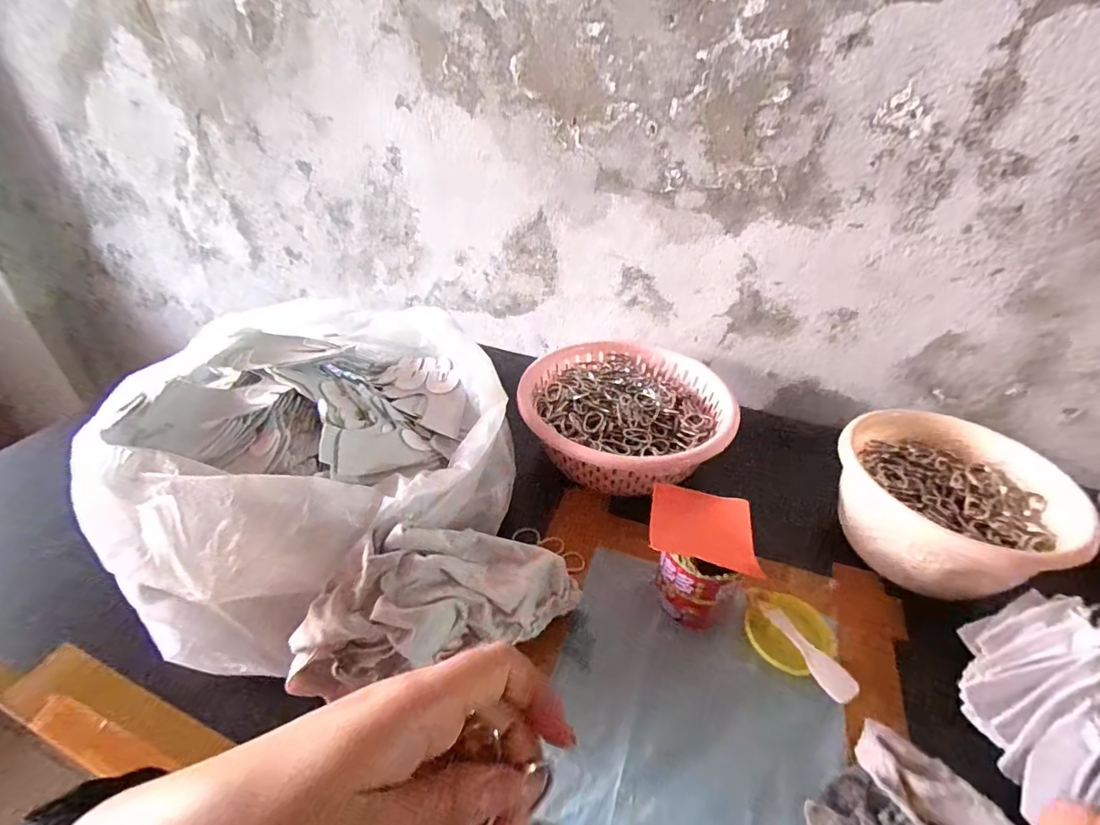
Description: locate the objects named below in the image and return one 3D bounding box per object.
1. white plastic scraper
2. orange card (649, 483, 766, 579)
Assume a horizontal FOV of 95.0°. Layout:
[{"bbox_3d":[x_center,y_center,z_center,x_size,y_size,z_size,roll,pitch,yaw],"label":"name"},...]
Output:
[{"bbox_3d":[0.201,0.186,0.393,0.025,0.010,0.079,-18,41,-25],"label":"white plastic scraper"},{"bbox_3d":[0.124,0.092,0.412,0.081,0.004,0.073,10,41,7],"label":"orange card"}]

